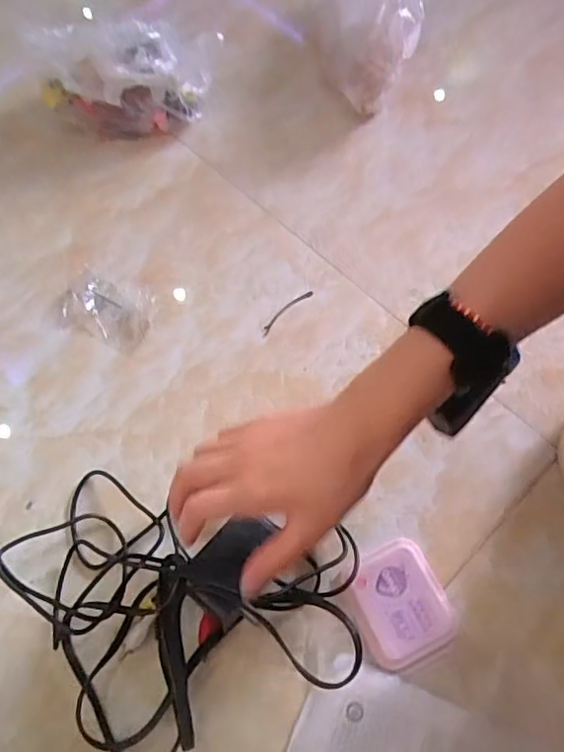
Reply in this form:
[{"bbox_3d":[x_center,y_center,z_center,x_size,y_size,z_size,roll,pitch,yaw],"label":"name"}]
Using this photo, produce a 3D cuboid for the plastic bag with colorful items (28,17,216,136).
[{"bbox_3d":[-0.155,-0.284,0.540,0.166,0.092,0.055,-1,65,0],"label":"plastic bag with colorful items"}]

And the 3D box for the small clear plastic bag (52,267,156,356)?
[{"bbox_3d":[-0.154,-0.059,0.489,0.086,0.007,0.058,20,67,10],"label":"small clear plastic bag"}]

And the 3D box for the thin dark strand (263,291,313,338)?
[{"bbox_3d":[0.003,-0.057,0.489,0.060,0.004,0.009,-41,71,-16],"label":"thin dark strand"}]

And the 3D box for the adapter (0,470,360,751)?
[{"bbox_3d":[-0.094,0.158,0.372,0.279,0.043,0.162,13,66,7],"label":"adapter"}]

